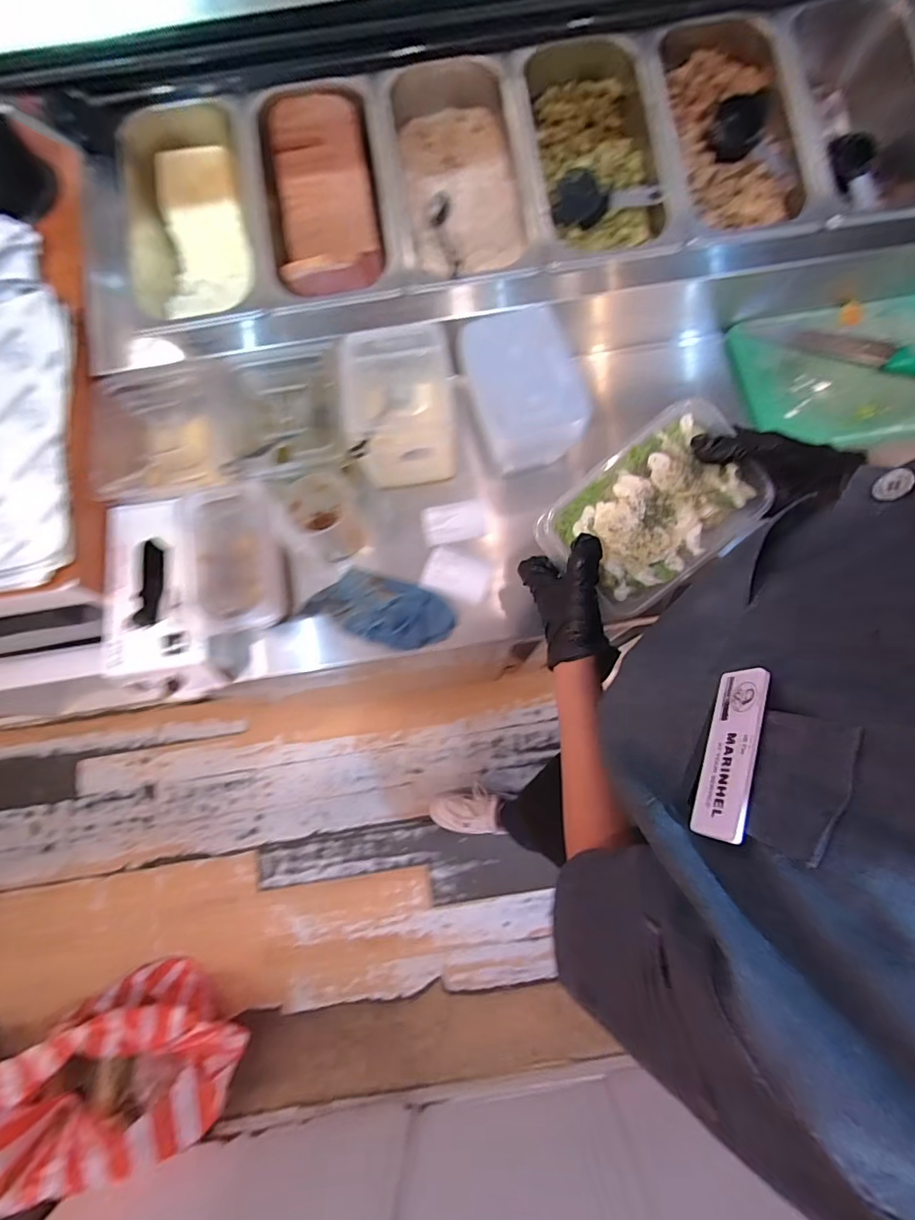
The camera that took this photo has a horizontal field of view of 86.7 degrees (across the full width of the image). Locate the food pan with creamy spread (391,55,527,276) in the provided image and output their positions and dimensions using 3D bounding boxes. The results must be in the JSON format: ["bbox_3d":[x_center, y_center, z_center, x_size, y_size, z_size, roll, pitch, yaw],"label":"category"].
[{"bbox_3d":[0.001,-0.566,0.645,0.152,0.071,0.312,-7,77,1],"label":"food pan with creamy spread"}]

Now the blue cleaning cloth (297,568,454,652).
[{"bbox_3d":[-0.095,-0.003,0.595,0.177,0.029,0.083,20,78,7],"label":"blue cleaning cloth"}]

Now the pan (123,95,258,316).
[{"bbox_3d":[-0.355,-0.515,0.651,0.142,0.093,0.267,-6,77,1],"label":"pan"}]

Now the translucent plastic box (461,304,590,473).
[{"bbox_3d":[0.076,-0.268,0.615,0.126,0.106,0.172,-16,77,-2],"label":"translucent plastic box"}]

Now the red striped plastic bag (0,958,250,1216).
[{"bbox_3d":[-0.699,0.972,1.025,0.412,0.312,0.269,32,79,8],"label":"red striped plastic bag"}]

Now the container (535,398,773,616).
[{"bbox_3d":[0.167,-0.087,0.429,0.143,0.055,0.118,-38,95,2],"label":"container"}]

